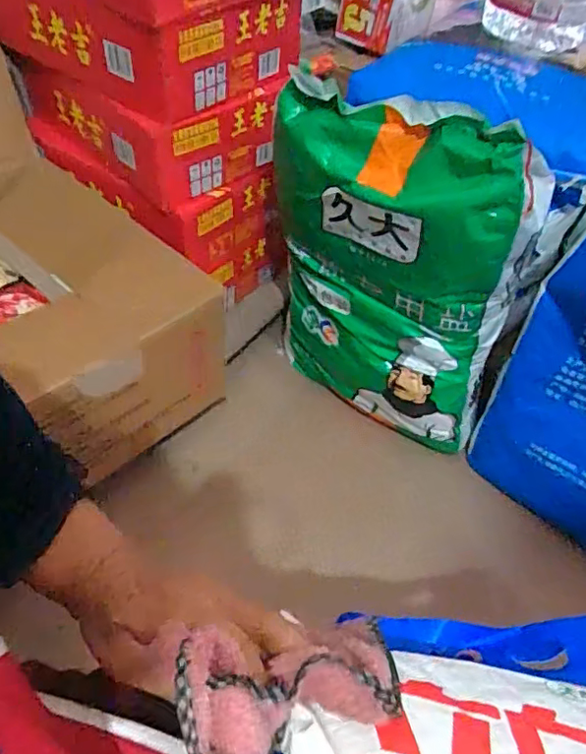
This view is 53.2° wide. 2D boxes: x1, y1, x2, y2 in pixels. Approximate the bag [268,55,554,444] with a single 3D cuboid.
[{"bbox_3d":[0.128,-0.123,0.827,0.358,0.496,0.097,26,50,17],"label":"bag"}]

